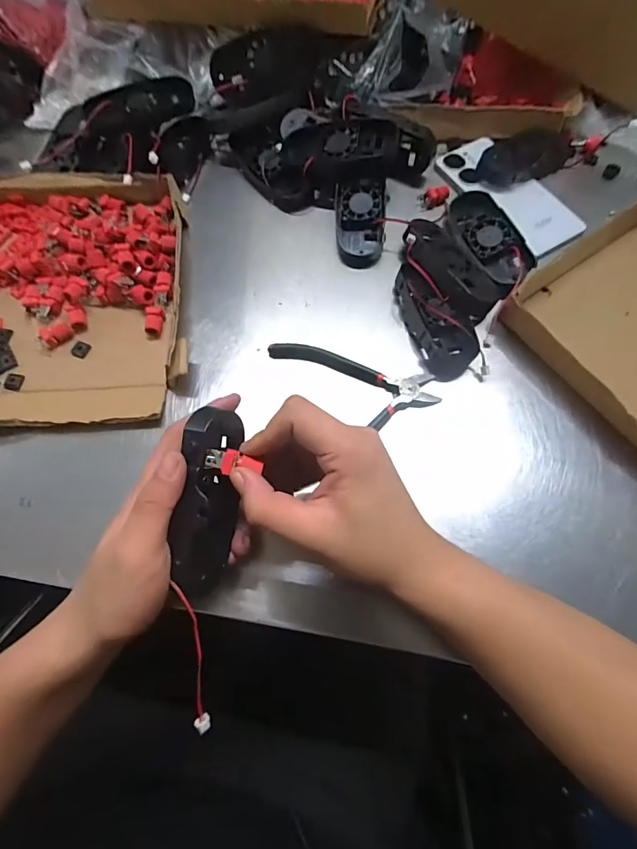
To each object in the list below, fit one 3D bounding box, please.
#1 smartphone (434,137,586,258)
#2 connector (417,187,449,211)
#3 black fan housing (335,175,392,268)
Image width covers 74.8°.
[{"bbox_3d":[0.195,-0.240,0.431,0.075,0.009,0.165,-30,71,-11],"label":"smartphone"},{"bbox_3d":[0.121,-0.238,0.436,0.030,0.019,0.012,8,69,4],"label":"connector"},{"bbox_3d":[0.043,-0.204,0.418,0.049,0.030,0.084,1,68,1],"label":"black fan housing"}]

